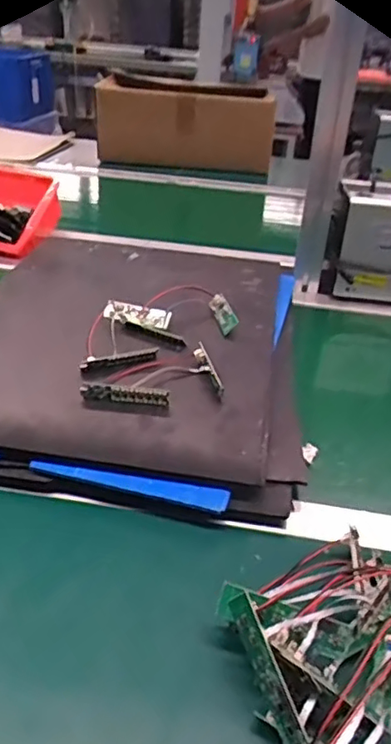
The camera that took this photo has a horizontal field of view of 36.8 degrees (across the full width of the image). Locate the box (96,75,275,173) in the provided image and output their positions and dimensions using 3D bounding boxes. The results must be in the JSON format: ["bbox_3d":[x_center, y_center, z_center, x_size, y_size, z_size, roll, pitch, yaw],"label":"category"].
[{"bbox_3d":[-0.021,-0.649,1.527,0.426,0.166,0.226,6,32,3],"label":"box"}]

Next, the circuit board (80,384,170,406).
[{"bbox_3d":[-0.067,0.022,0.554,0.083,0.016,0.009,5,32,1],"label":"circuit board"}]

